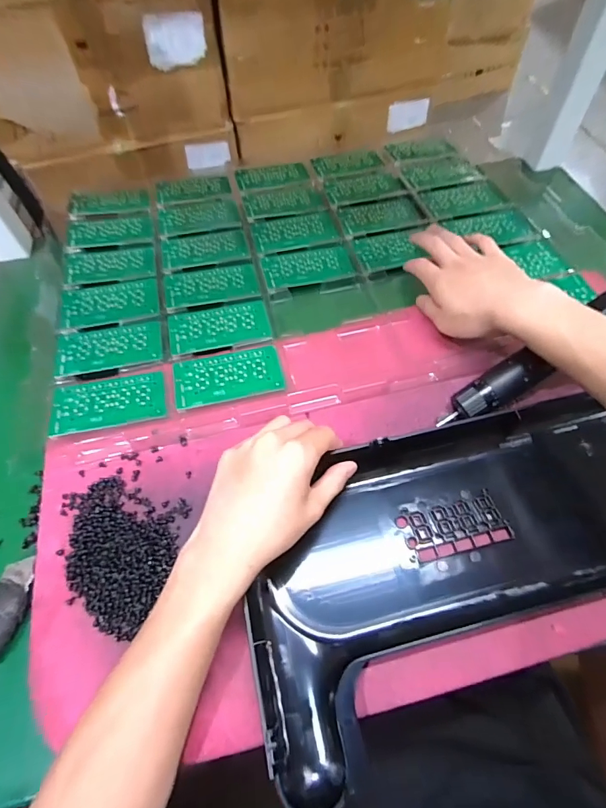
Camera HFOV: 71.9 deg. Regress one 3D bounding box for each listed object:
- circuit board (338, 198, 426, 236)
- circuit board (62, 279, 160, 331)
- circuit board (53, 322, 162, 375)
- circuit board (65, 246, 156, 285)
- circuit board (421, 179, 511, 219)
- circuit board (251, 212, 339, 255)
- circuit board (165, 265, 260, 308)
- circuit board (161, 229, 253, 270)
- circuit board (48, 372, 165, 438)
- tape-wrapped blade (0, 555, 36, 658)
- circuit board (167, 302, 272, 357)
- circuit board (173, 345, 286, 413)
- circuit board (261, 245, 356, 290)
[{"bbox_3d":[0.105,-0.253,0.561,0.101,0.004,0.065,-10,58,-5],"label":"circuit board"},{"bbox_3d":[-0.223,-0.117,0.485,0.105,0.004,0.062,-12,58,-6],"label":"circuit board"},{"bbox_3d":[-0.207,-0.062,0.446,0.108,0.004,0.061,-11,58,-5],"label":"circuit board"},{"bbox_3d":[-0.240,-0.174,0.522,0.106,0.004,0.063,-9,56,-9],"label":"circuit board"},{"bbox_3d":[0.222,-0.286,0.575,0.110,0.004,0.062,-15,58,-8],"label":"circuit board"},{"bbox_3d":[-0.011,-0.229,0.550,0.106,0.004,0.062,-14,58,-7],"label":"circuit board"},{"bbox_3d":[-0.109,-0.143,0.496,0.107,0.004,0.061,-12,58,-6],"label":"circuit board"},{"bbox_3d":[-0.127,-0.201,0.539,0.107,0.004,0.067,-11,58,-6],"label":"circuit board"},{"bbox_3d":[-0.189,-0.002,0.410,0.105,0.005,0.055,-10,60,-7],"label":"circuit board"},{"bbox_3d":[-0.234,0.159,0.326,0.031,0.011,0.074,8,58,7],"label":"tape-wrapped blade"},{"bbox_3d":[-0.092,-0.086,0.458,0.108,0.004,0.061,-12,58,-6],"label":"circuit board"},{"bbox_3d":[-0.076,-0.028,0.423,0.106,0.004,0.059,-12,58,-6],"label":"circuit board"},{"bbox_3d":[0.005,-0.169,0.508,0.104,0.004,0.060,-10,58,-5],"label":"circuit board"}]

